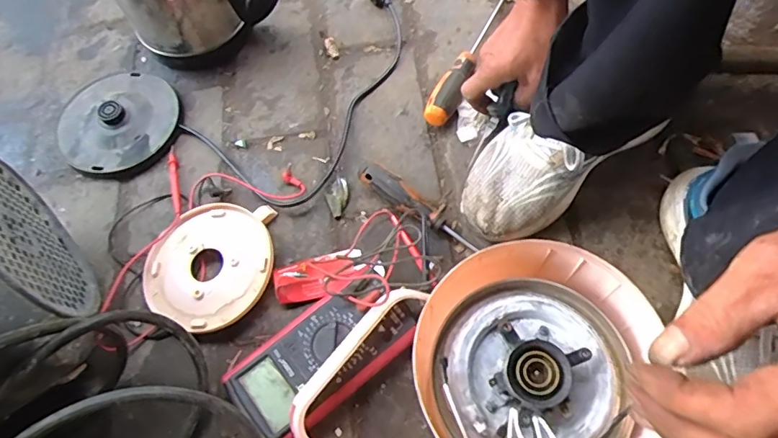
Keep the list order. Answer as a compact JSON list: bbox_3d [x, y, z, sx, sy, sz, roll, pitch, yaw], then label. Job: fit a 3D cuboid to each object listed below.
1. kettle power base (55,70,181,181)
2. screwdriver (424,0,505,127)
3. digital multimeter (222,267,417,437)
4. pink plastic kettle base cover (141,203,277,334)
[{"bbox_3d":[-0.334,-0.123,0.612,0.144,0.024,0.156,-1,66,3],"label":"kettle power base"},{"bbox_3d":[0.103,-0.208,0.616,0.030,0.034,0.237,23,69,13],"label":"screwdriver"},{"bbox_3d":[-0.062,0.130,0.475,0.169,0.043,0.092,-38,69,-13],"label":"digital multimeter"},{"bbox_3d":[-0.192,0.050,0.529,0.138,0.024,0.135,-5,66,1],"label":"pink plastic kettle base cover"}]

